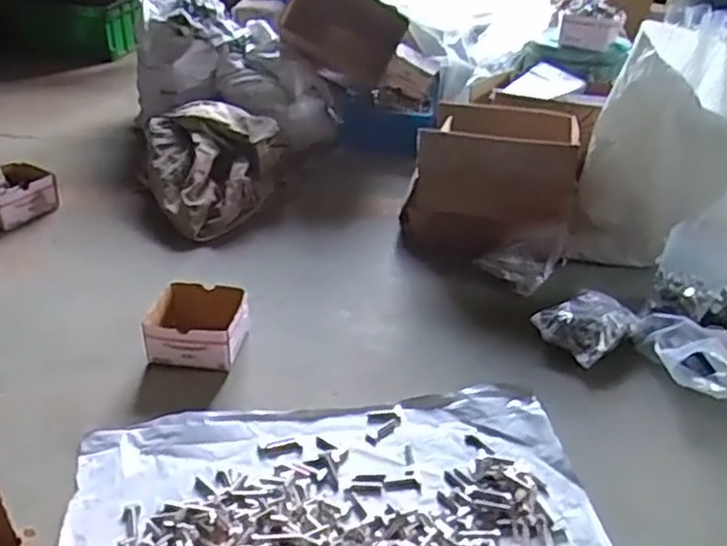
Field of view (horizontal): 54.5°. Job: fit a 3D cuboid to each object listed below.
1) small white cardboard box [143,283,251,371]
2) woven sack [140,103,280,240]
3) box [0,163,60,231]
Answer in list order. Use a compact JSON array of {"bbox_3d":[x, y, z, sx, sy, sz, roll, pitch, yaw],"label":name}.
[{"bbox_3d":[-0.291,0.091,1.241,0.152,0.083,0.142,6,31,7],"label":"small white cardboard box"},{"bbox_3d":[-0.353,-0.255,1.701,0.335,0.187,0.380,-4,32,-10],"label":"woven sack"},{"bbox_3d":[-0.836,-0.188,1.674,0.175,0.083,0.175,20,35,28],"label":"box"}]

